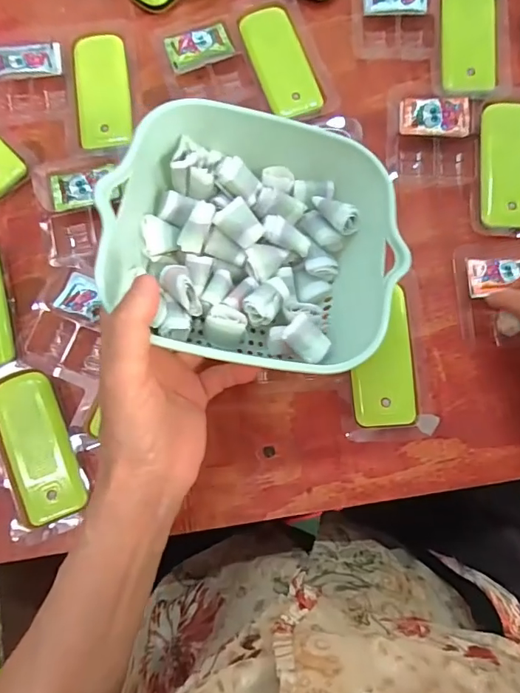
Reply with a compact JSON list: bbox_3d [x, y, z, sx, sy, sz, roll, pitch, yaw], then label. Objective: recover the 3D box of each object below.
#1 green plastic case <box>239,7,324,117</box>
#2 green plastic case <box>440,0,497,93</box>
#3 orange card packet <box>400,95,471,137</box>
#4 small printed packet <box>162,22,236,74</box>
[{"bbox_3d":[0.018,-0.241,0.405,0.043,0.011,0.104,-20,78,-2],"label":"green plastic case"},{"bbox_3d":[0.176,-0.264,0.403,0.045,0.017,0.106,2,76,1],"label":"green plastic case"},{"bbox_3d":[0.141,-0.186,0.384,0.054,0.004,0.032,2,90,5],"label":"orange card packet"},{"bbox_3d":[-0.052,-0.255,0.407,0.053,0.006,0.033,-21,78,-2],"label":"small printed packet"}]

